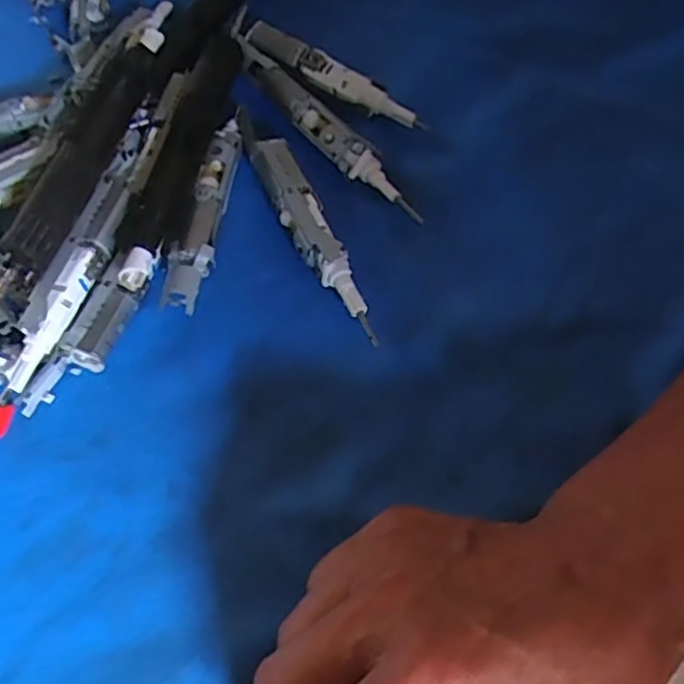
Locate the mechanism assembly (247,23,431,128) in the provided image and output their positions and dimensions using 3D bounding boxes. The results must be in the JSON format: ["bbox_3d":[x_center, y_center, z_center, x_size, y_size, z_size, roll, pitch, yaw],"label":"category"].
[{"bbox_3d":[-0.004,-0.139,0.355,0.107,0.017,0.014,31,67,16],"label":"mechanism assembly"}]

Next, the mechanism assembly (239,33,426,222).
[{"bbox_3d":[-0.011,-0.110,0.341,0.016,0.013,0.138,-39,68,-18],"label":"mechanism assembly"}]

